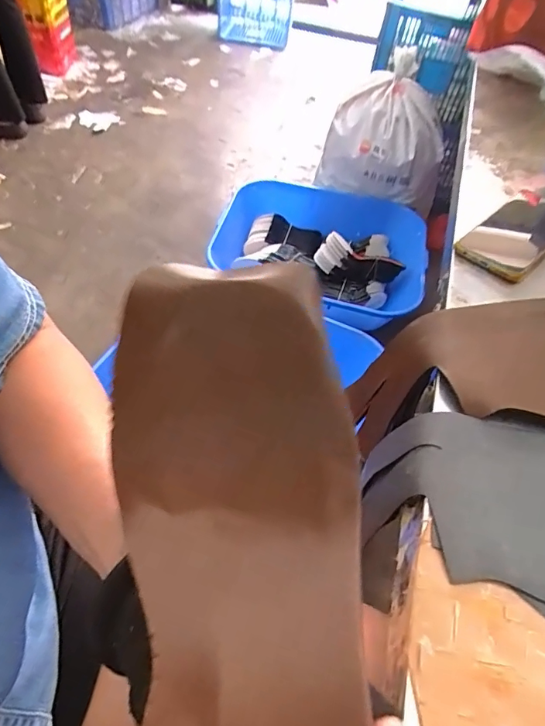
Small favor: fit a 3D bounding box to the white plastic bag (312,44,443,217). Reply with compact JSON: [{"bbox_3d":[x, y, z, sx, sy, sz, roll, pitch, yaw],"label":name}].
[{"bbox_3d":[0.368,-0.703,1.471,0.369,0.363,0.250,31,56,18],"label":"white plastic bag"}]

